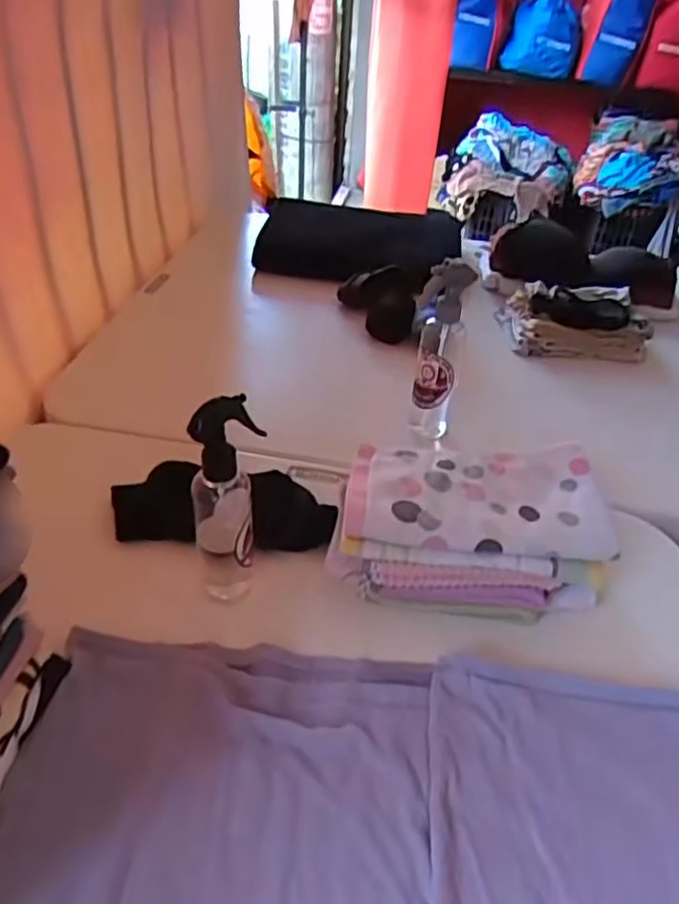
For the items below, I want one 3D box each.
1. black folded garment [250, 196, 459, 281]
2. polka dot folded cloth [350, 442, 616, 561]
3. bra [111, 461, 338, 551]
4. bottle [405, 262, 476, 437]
[{"bbox_3d":[0.039,-0.383,1.220,0.373,0.109,0.108,-1,38,-8],"label":"black folded garment"},{"bbox_3d":[0.121,0.036,0.596,0.221,0.030,0.115,6,38,1],"label":"polka dot folded cloth"},{"bbox_3d":[-0.113,0.050,0.650,0.215,0.041,0.078,4,38,-2],"label":"bra"},{"bbox_3d":[0.110,-0.112,0.755,0.049,0.210,0.061,15,39,13],"label":"bottle"}]

